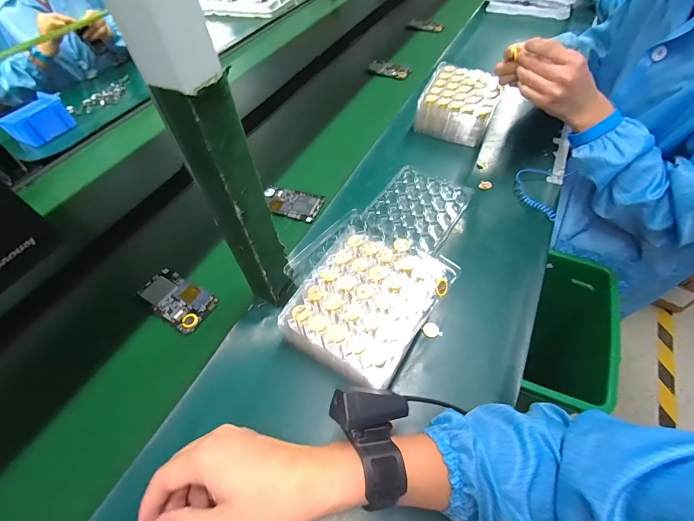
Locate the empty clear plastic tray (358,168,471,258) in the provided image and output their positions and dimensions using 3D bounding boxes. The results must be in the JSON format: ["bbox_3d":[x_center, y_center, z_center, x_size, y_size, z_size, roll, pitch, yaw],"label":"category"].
[{"bbox_3d":[0.120,-0.091,0.581,0.139,0.012,0.191,26,59,23],"label":"empty clear plastic tray"}]

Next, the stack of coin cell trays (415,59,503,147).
[{"bbox_3d":[0.240,-0.335,0.716,0.143,0.086,0.168,18,56,18],"label":"stack of coin cell trays"}]

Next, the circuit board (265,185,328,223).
[{"bbox_3d":[-0.104,-0.106,0.616,0.120,0.006,0.065,15,56,16],"label":"circuit board"}]

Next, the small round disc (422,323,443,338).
[{"bbox_3d":[0.114,0.093,0.447,0.023,0.005,0.024,-6,41,5],"label":"small round disc"}]

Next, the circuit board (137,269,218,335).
[{"bbox_3d":[-0.260,0.058,0.508,0.123,0.010,0.062,24,59,22],"label":"circuit board"}]

